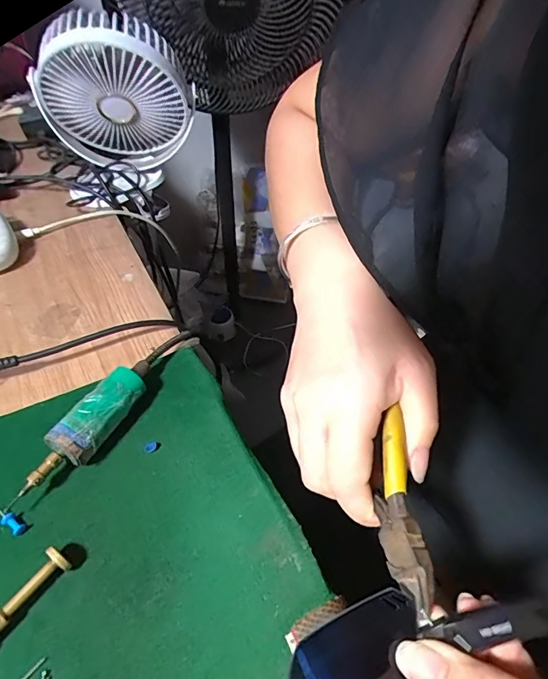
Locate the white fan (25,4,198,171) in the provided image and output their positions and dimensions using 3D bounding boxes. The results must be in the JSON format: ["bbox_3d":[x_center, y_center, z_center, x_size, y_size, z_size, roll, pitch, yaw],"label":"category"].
[{"bbox_3d":[-0.172,-0.249,0.466,0.161,0.179,0.115,-6,48,-5],"label":"white fan"}]

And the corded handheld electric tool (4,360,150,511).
[{"bbox_3d":[-0.116,0.055,0.277,0.023,0.030,0.109,19,51,17],"label":"corded handheld electric tool"}]

